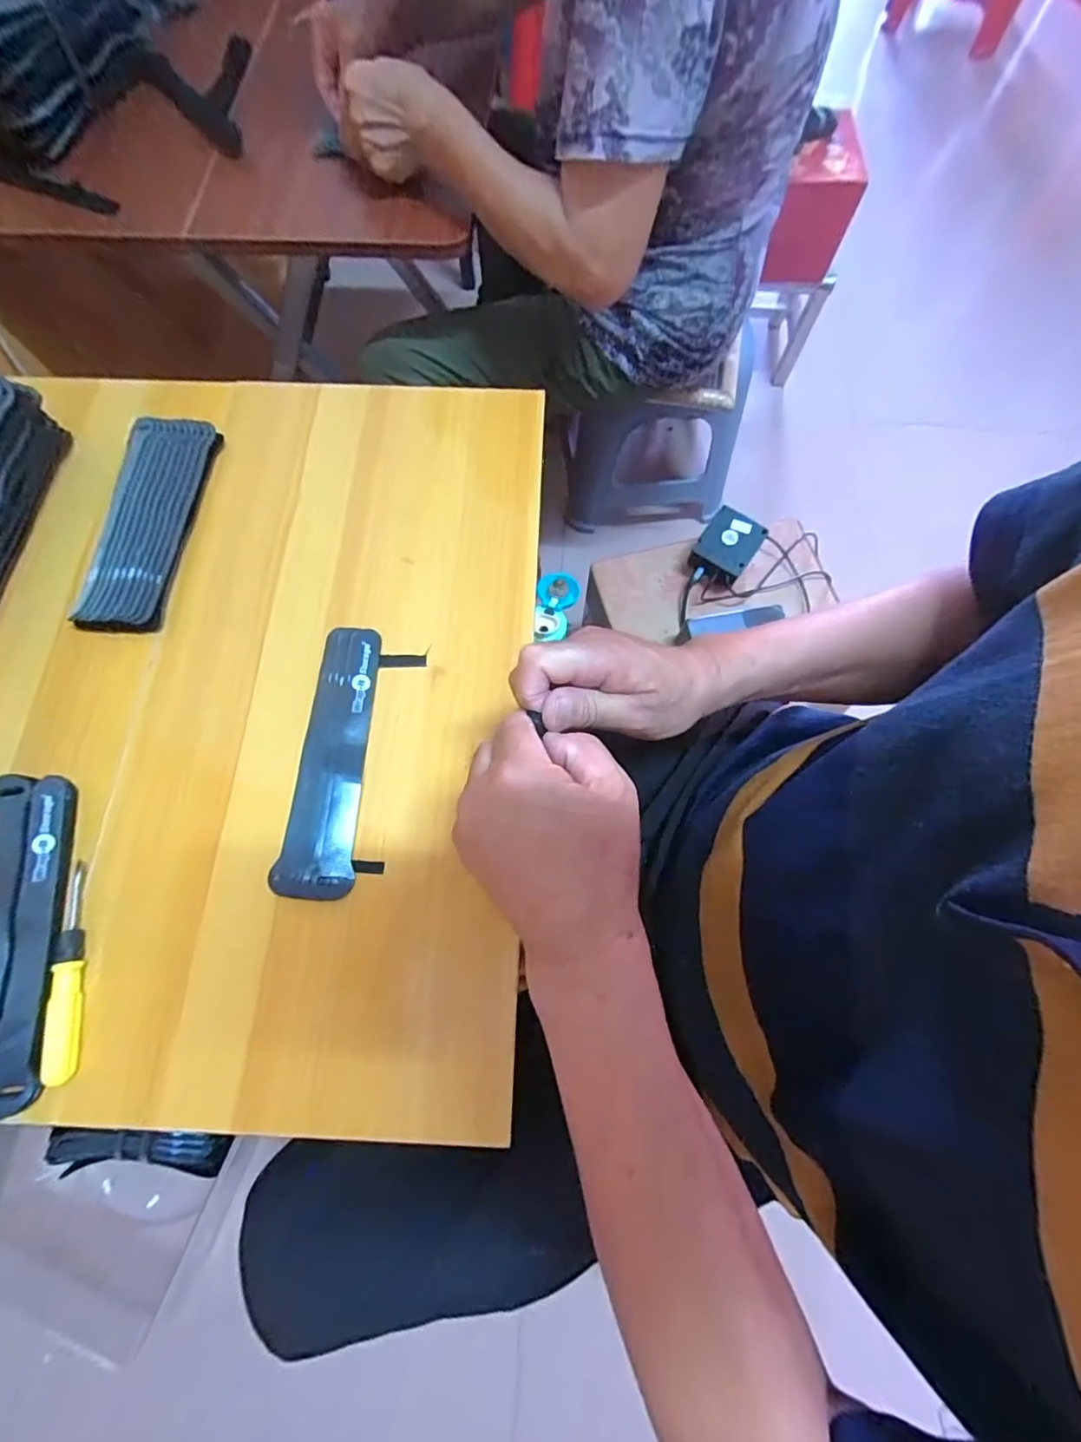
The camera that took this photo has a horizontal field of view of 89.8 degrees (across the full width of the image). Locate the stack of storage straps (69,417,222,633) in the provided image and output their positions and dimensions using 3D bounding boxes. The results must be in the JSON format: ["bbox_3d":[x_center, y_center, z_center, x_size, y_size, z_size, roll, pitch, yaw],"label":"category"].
[{"bbox_3d":[-0.332,-0.169,0.456,0.069,0.020,0.201,6,71,2],"label":"stack of storage straps"}]

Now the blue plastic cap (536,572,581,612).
[{"bbox_3d":[0.026,-0.190,0.788,0.058,0.015,0.061,0,71,0],"label":"blue plastic cap"}]

